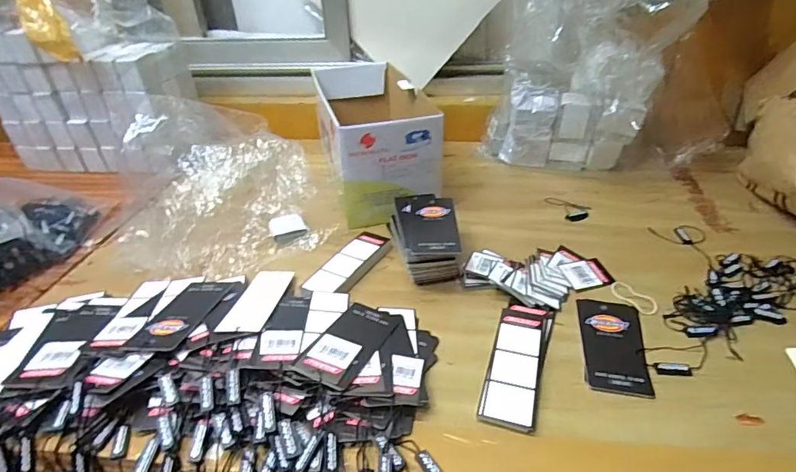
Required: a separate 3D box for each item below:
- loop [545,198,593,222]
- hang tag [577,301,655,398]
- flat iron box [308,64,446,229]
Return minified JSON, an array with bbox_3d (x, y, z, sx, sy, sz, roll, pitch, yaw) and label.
[{"bbox_3d":[0.216,-0.036,0.600,0.061,0.004,0.046,21,41,31],"label":"loop"},{"bbox_3d":[0.189,0.093,0.406,0.052,0.004,0.106,7,35,14],"label":"hang tag"},{"bbox_3d":[-0.030,-0.146,0.661,0.120,0.126,0.271,-8,34,-8],"label":"flat iron box"}]

